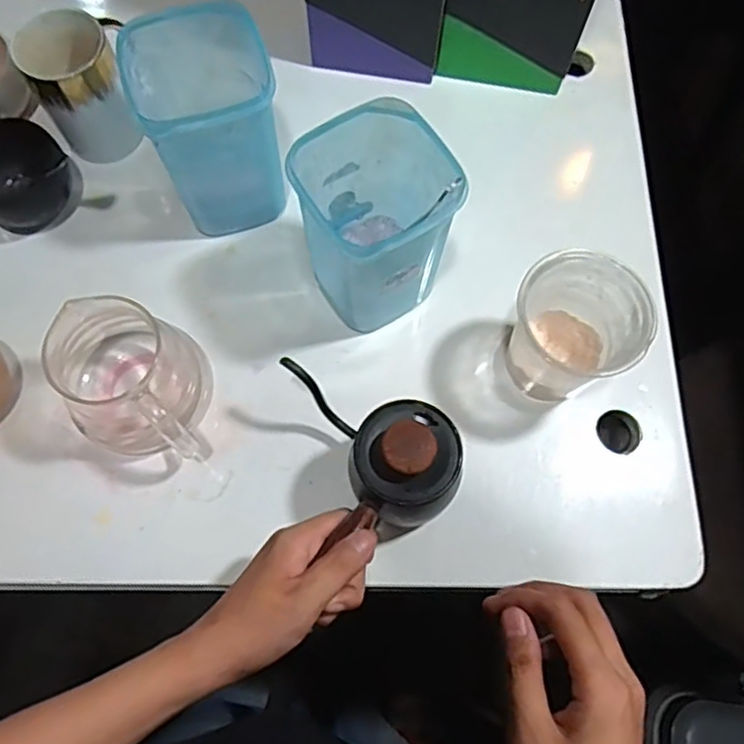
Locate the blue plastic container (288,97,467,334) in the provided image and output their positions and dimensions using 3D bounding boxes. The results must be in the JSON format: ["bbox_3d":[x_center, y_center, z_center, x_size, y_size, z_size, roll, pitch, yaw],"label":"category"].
[{"bbox_3d":[0.004,-0.107,0.482,0.099,0.146,0.098,-26,75,-10],"label":"blue plastic container"}]

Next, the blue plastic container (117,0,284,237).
[{"bbox_3d":[-0.121,-0.187,0.507,0.096,0.144,0.095,-23,75,-9],"label":"blue plastic container"}]

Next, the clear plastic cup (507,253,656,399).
[{"bbox_3d":[0.142,-0.030,0.483,0.083,0.109,0.077,1,72,-2],"label":"clear plastic cup"}]

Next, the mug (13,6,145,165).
[{"bbox_3d":[-0.240,-0.238,0.548,0.078,0.094,0.081,-12,73,-6],"label":"mug"}]

